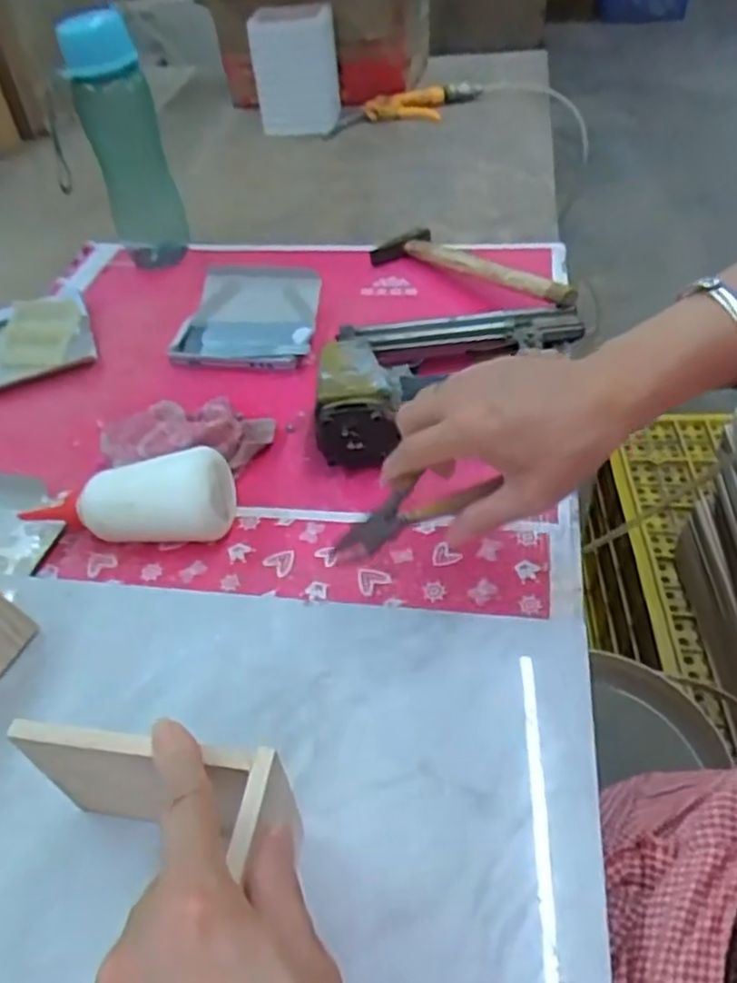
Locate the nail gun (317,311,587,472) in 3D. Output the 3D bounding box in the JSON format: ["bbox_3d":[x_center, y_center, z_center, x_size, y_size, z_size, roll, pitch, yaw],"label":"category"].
[{"bbox_3d":[0.073,-0.097,0.575,0.222,0.062,0.160,-5,44,2],"label":"nail gun"}]

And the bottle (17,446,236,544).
[{"bbox_3d":[-0.172,0.003,0.508,0.160,0.055,0.060,4,45,12],"label":"bottle"}]

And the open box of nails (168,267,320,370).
[{"bbox_3d":[-0.119,-0.170,0.691,0.135,0.036,0.125,1,45,8],"label":"open box of nails"}]

